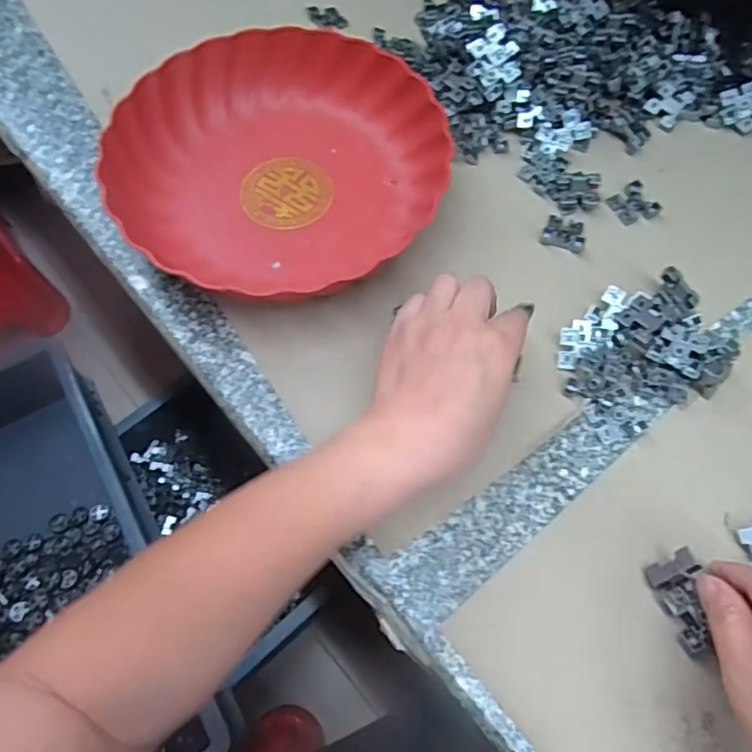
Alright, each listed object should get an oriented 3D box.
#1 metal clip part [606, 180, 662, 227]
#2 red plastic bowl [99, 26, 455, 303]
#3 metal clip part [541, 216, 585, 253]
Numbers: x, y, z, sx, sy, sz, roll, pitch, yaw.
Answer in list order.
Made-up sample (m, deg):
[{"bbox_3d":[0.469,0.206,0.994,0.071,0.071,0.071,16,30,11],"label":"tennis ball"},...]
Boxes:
[{"bbox_3d":[0.203,-0.136,0.446,0.033,0.004,0.033,-25,68,-11],"label":"metal clip part"},{"bbox_3d":[-0.076,-0.162,0.431,0.231,0.051,0.230,41,71,17],"label":"red plastic bowl"},{"bbox_3d":[0.145,-0.110,0.434,0.032,0.006,0.028,17,66,8],"label":"metal clip part"}]

